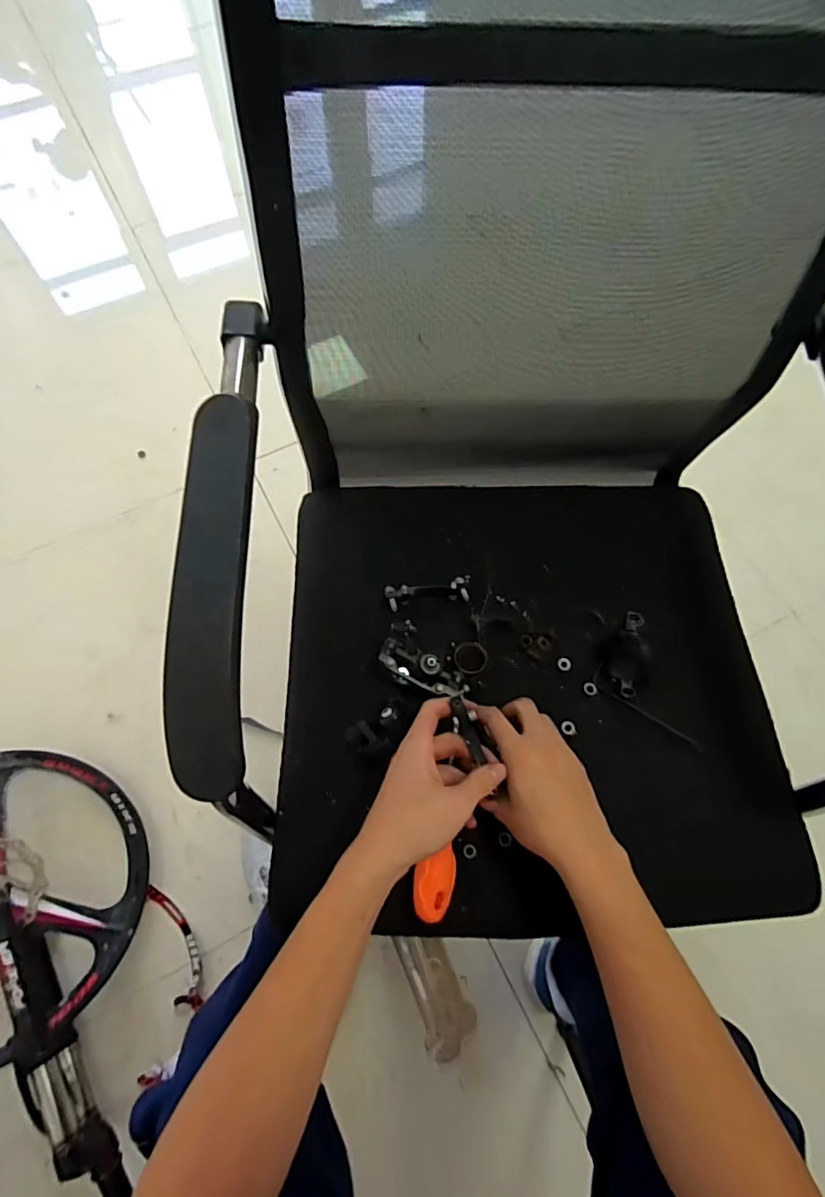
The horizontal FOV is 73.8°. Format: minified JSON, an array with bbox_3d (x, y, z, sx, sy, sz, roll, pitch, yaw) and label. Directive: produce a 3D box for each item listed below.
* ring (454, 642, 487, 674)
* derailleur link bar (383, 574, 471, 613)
[{"bbox_3d":[0.058,0.058,0.540,0.032,0.011,0.034,0,69,0],"label":"ring"},{"bbox_3d":[0.018,-0.005,0.562,0.088,0.023,0.031,-9,70,-4],"label":"derailleur link bar"}]

